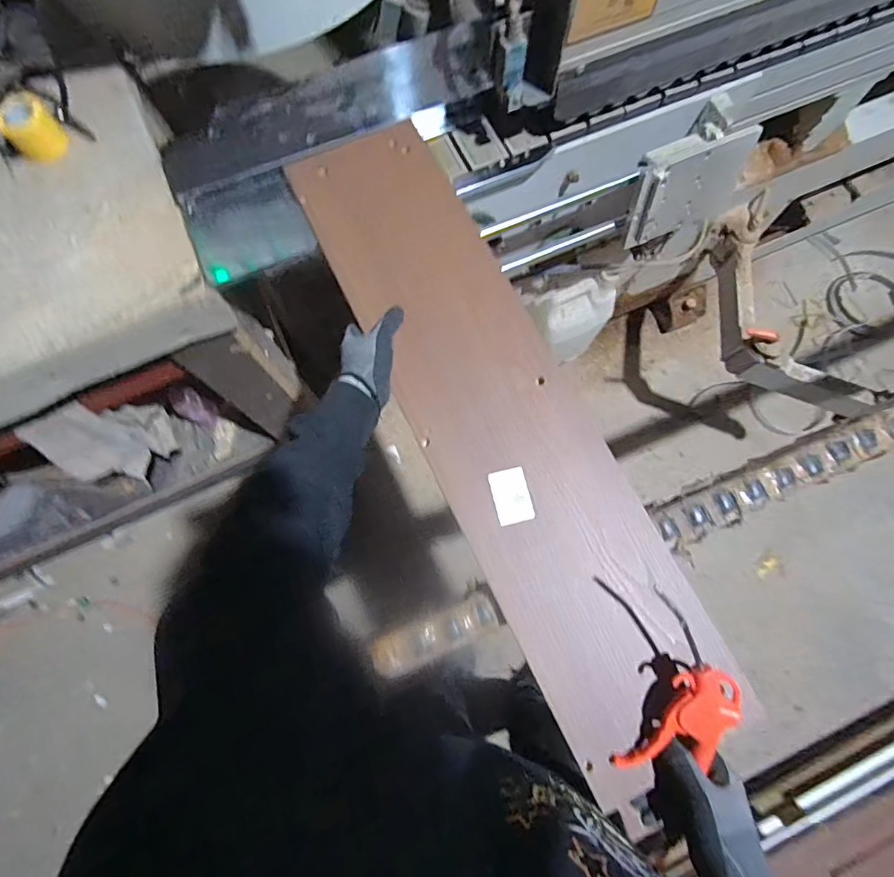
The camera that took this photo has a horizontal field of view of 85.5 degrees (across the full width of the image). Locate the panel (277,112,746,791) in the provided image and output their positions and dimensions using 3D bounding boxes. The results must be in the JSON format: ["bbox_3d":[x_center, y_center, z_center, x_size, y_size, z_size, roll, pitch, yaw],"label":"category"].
[{"bbox_3d":[0.054,-0.046,0.592,0.204,0.012,0.828,-24,77,-6],"label":"panel"}]

